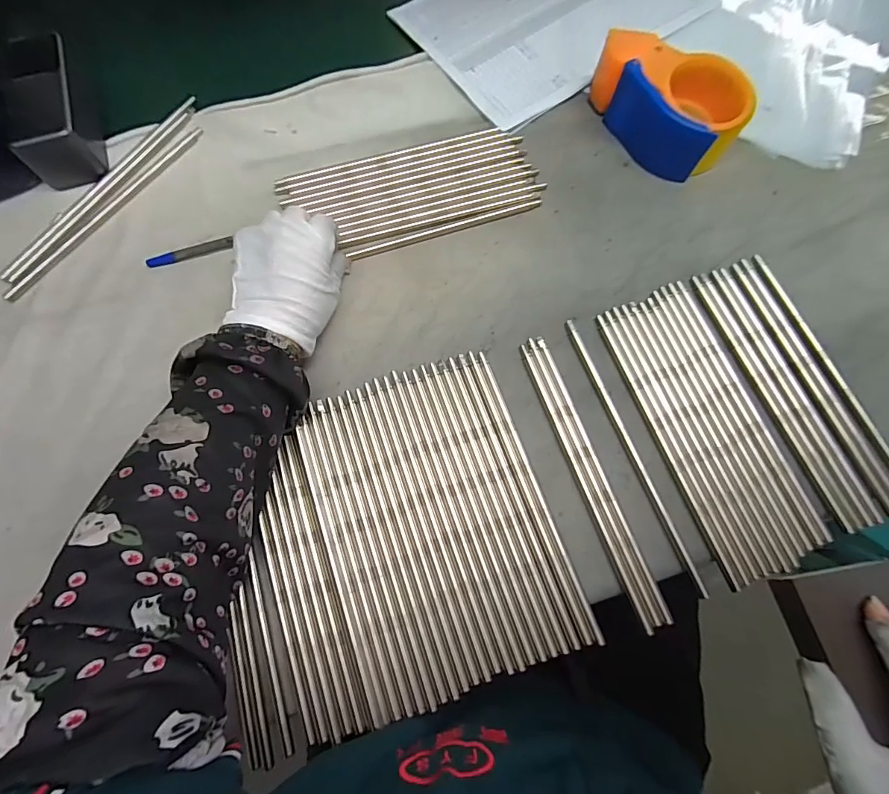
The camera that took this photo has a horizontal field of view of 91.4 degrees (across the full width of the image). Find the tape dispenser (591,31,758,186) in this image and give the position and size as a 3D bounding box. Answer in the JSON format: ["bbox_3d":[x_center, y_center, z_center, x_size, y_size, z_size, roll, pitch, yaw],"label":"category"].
[{"bbox_3d":[0.202,-0.270,0.396,0.075,0.059,0.139,-42,78,-13],"label":"tape dispenser"}]

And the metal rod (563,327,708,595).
[{"bbox_3d":[0.144,0.039,0.338,0.008,0.005,0.224,-18,73,-7],"label":"metal rod"}]

